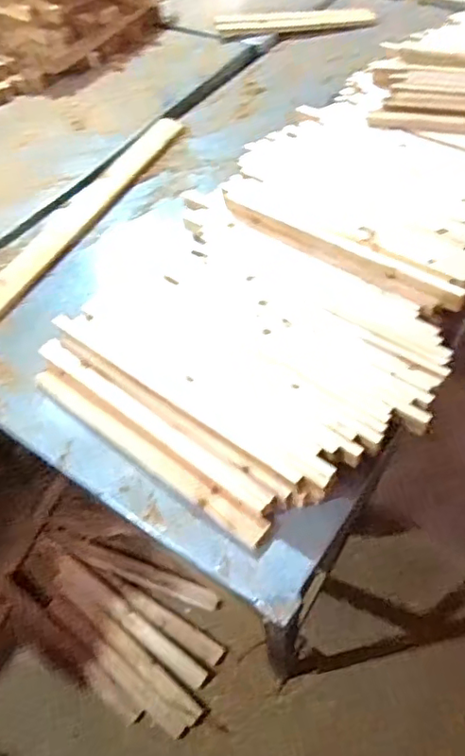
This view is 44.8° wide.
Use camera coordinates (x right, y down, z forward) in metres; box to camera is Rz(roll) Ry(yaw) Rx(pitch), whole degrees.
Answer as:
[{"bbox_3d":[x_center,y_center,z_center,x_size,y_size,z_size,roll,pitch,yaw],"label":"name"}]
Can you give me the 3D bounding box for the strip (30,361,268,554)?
[{"bbox_3d":[-0.146,0.108,0.891,0.477,0.019,0.043,31,62,25],"label":"strip"}]

